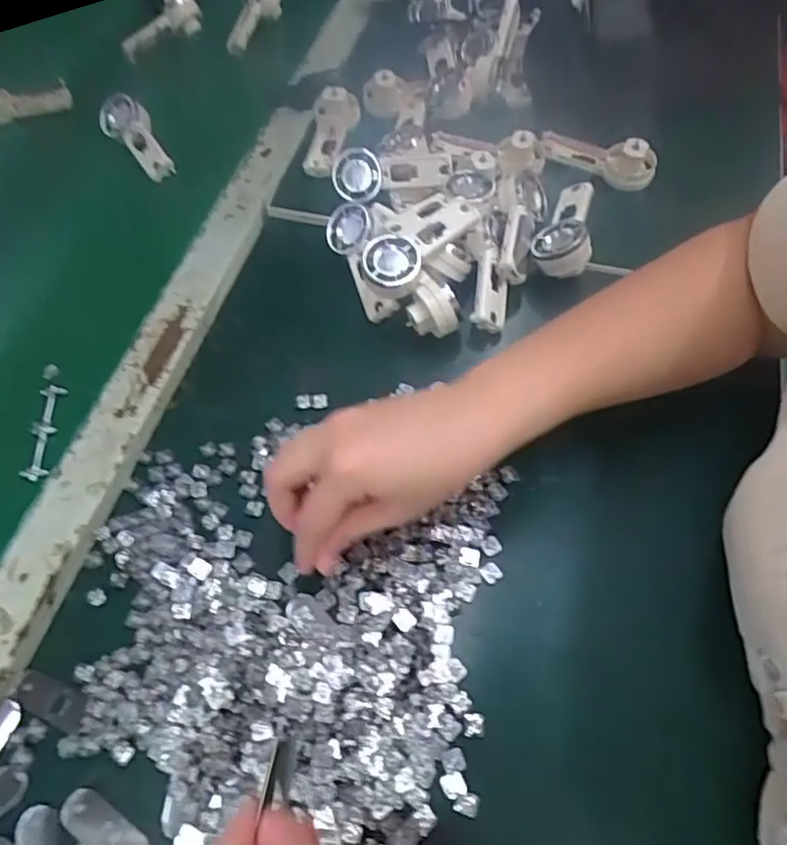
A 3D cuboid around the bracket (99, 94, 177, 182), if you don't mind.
[{"bbox_3d":[-0.233,-0.261,0.556,0.035,0.026,0.098,-37,80,-17],"label":"bracket"}]

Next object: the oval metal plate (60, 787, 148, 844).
[{"bbox_3d":[-0.143,0.201,0.298,0.051,0.004,0.018,28,65,18],"label":"oval metal plate"}]

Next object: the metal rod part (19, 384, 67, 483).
[{"bbox_3d":[-0.246,0.005,0.428,0.016,0.009,0.075,-6,60,0],"label":"metal rod part"}]

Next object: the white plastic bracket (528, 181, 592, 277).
[{"bbox_3d":[0.132,-0.155,0.461,0.041,0.023,0.100,13,61,10],"label":"white plastic bracket"}]

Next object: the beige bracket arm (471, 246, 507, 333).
[{"bbox_3d":[0.070,-0.096,0.441,0.025,0.020,0.061,0,80,3],"label":"beige bracket arm"}]

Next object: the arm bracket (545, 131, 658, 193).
[{"bbox_3d":[0.170,-0.223,0.505,0.093,0.030,0.031,30,66,19],"label":"arm bracket"}]

